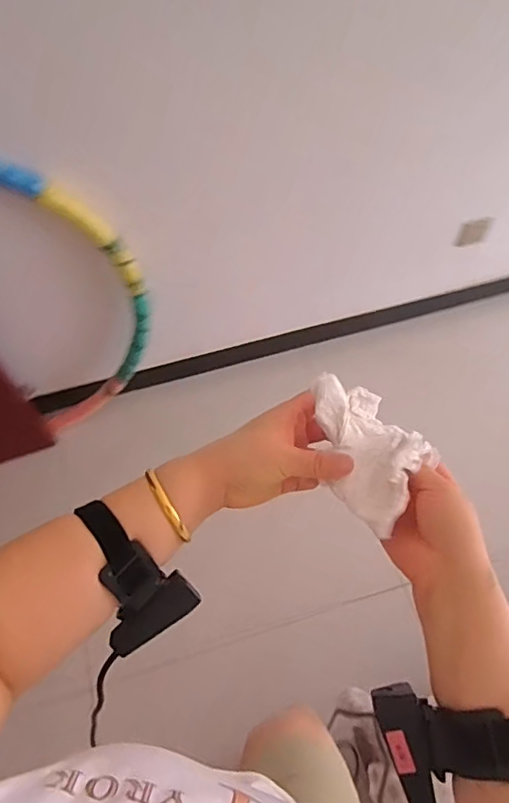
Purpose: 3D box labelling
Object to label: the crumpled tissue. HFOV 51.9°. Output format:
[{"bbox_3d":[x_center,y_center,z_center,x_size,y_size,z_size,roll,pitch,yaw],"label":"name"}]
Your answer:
[{"bbox_3d":[0.089,0.027,0.408,0.103,0.065,0.090,40,67,21],"label":"crumpled tissue"}]

